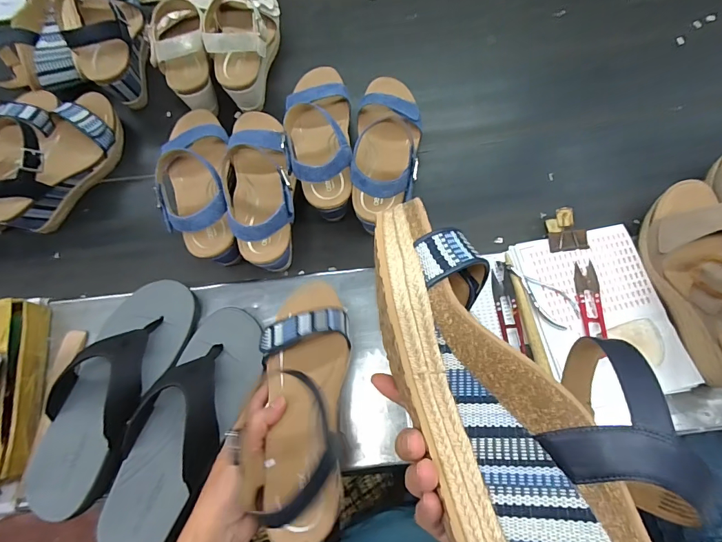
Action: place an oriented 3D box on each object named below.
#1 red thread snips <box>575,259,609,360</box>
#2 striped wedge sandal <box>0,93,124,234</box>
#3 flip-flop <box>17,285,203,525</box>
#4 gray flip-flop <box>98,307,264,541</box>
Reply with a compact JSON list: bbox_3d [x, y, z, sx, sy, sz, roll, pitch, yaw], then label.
[{"bbox_3d":[0.281,0.045,0.485,0.028,0.013,0.118,5,74,3],"label":"red thread snips"},{"bbox_3d":[-0.438,-0.165,0.548,0.117,0.128,0.218,25,76,9],"label":"striped wedge sandal"},{"bbox_3d":[-0.289,0.128,0.447,0.109,0.060,0.267,22,76,8],"label":"flip-flop"},{"bbox_3d":[-0.196,0.169,0.436,0.099,0.071,0.278,21,76,8],"label":"gray flip-flop"}]

